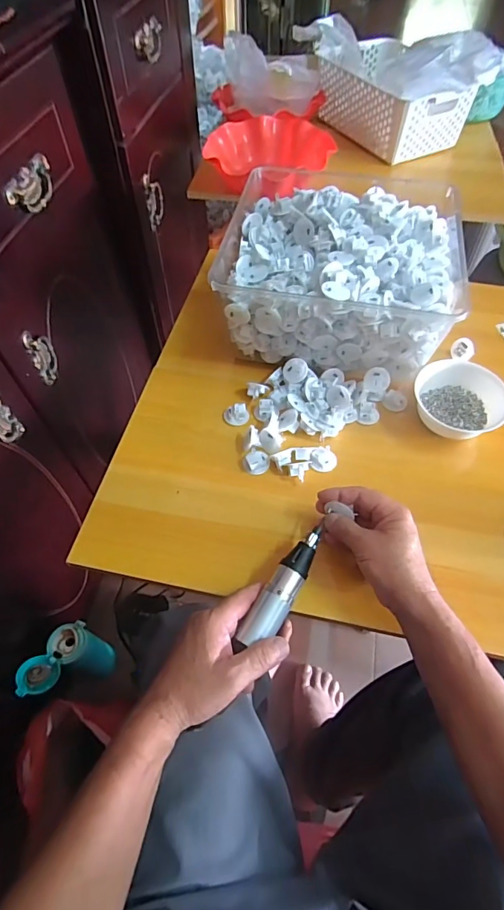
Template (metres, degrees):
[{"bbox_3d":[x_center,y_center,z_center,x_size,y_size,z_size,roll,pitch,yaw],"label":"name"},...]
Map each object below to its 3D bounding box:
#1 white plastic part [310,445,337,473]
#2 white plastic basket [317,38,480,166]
[{"bbox_3d":[0.090,0.005,0.559,0.034,0.010,0.032,1,80,-7],"label":"white plastic part"},{"bbox_3d":[0.279,-0.728,0.919,0.186,0.109,0.293,-24,60,-15],"label":"white plastic basket"}]

